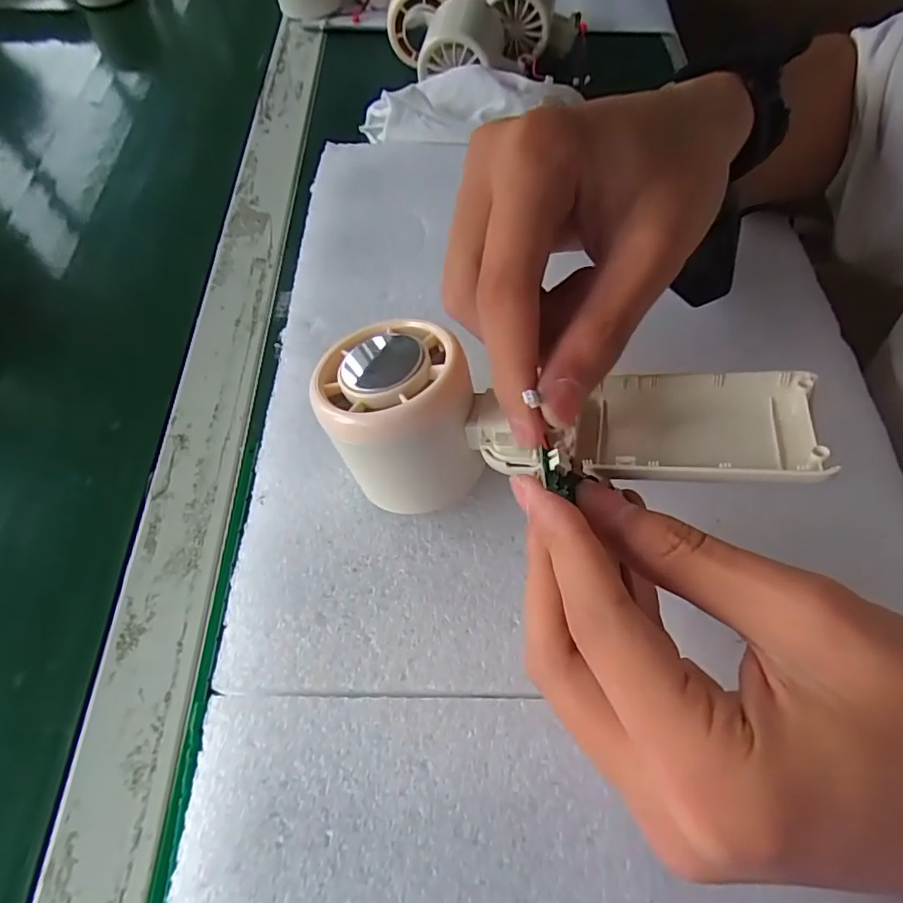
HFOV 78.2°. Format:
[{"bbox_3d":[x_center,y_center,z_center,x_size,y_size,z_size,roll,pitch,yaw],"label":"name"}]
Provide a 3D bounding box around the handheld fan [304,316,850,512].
[{"bbox_3d":[0.033,-0.009,0.195,0.157,0.049,0.063,3,60,4],"label":"handheld fan"}]

